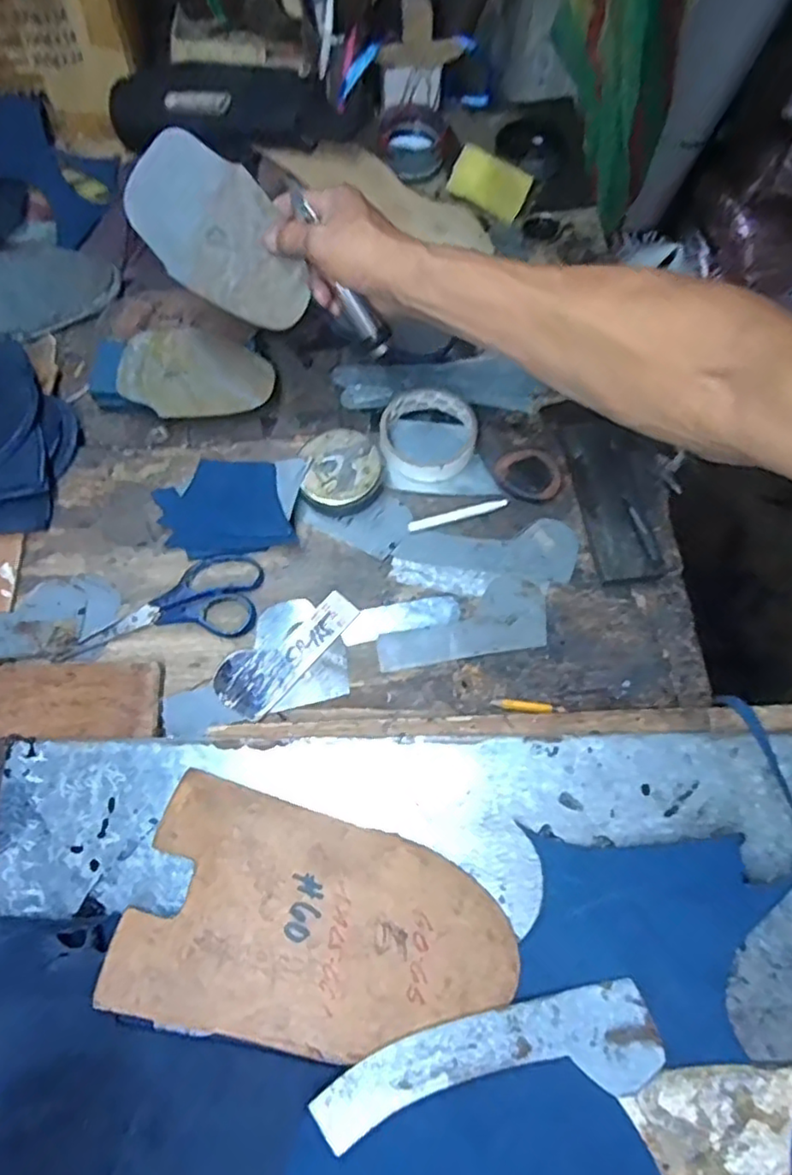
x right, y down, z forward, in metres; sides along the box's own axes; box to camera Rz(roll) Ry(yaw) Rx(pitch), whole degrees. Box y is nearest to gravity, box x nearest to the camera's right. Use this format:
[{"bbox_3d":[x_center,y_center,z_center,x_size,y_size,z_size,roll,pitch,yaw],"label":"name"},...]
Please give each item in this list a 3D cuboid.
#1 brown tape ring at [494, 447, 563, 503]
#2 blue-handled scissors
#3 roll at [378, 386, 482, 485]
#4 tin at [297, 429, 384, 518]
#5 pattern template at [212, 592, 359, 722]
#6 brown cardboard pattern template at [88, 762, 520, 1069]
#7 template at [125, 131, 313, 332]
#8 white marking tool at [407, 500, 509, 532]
[{"bbox_3d":[0.118,-0.099,0.582,0.058,0.016,0.050,32,72,11],"label":"brown tape ring"},{"bbox_3d":[-0.193,0.015,0.551,0.161,0.012,0.072,-10,70,-4],"label":"blue-handled scissors"},{"bbox_3d":[0.029,-0.136,0.591,0.085,0.022,0.091,0,70,-1],"label":"roll"},{"bbox_3d":[-0.048,-0.102,0.576,0.069,0.023,0.069,0,70,-1],"label":"tin"},{"bbox_3d":[-0.090,0.049,0.535,0.053,0.004,0.125,41,76,13],"label":"pattern template"},{"bbox_3d":[-0.049,0.223,0.436,0.248,0.005,0.140,12,64,3],"label":"brown cardboard pattern template"},{"bbox_3d":[-0.131,-0.270,0.509,0.145,0.093,0.005,29,32,-21],"label":"template"},{"bbox_3d":[0.054,-0.063,0.571,0.088,0.008,0.009,-13,70,-5],"label":"white marking tool"}]

